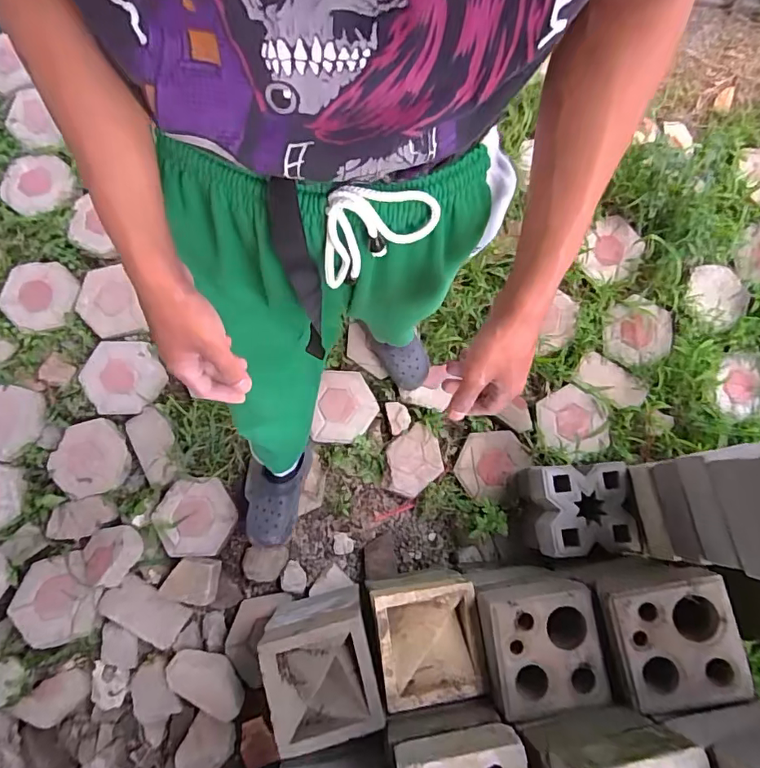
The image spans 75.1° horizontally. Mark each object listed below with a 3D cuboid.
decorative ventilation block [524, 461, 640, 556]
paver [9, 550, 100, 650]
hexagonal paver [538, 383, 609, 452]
[{"bbox_3d":[0.464,0.282,1.142,0.206,0.091,0.200,-3,80,-2],"label":"decorative ventilation block"},{"bbox_3d":[-0.786,0.519,1.191,0.197,0.044,0.205,-12,76,-3],"label":"paver"},{"bbox_3d":[0.522,0.093,1.334,0.182,0.044,0.177,-1,80,-1],"label":"hexagonal paver"}]

